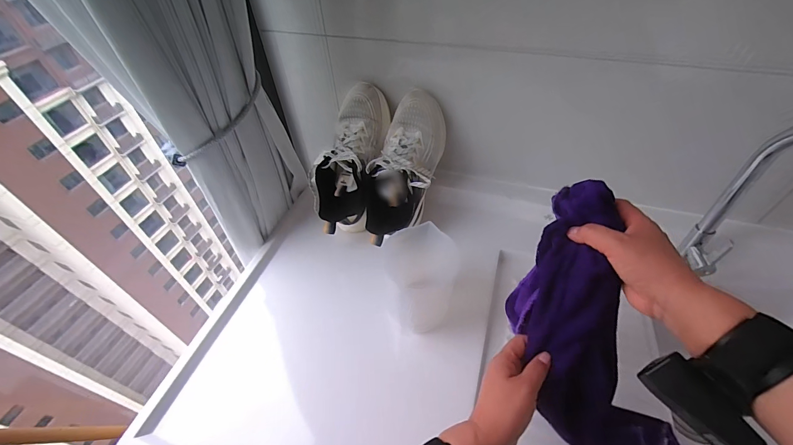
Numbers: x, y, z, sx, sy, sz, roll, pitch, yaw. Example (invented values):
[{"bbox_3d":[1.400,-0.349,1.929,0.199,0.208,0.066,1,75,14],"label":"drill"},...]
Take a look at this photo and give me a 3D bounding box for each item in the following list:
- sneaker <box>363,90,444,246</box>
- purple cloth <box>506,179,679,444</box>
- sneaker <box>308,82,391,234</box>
[{"bbox_3d":[0.018,-0.098,0.638,0.104,0.101,0.278,17,85,20],"label":"sneaker"},{"bbox_3d":[0.219,0.143,0.393,0.131,0.365,0.072,-26,17,-18],"label":"purple cloth"},{"bbox_3d":[-0.077,-0.119,0.655,0.113,0.093,0.278,18,92,21],"label":"sneaker"}]

